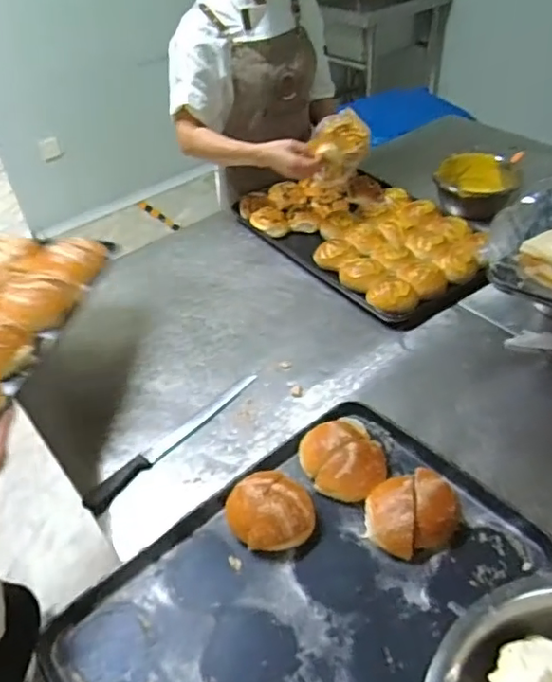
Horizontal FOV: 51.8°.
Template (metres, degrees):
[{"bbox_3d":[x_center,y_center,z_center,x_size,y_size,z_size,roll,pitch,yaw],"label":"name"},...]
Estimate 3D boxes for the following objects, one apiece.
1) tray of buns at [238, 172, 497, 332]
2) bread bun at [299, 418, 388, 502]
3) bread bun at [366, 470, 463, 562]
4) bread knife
[{"bbox_3d":[0.210,-0.270,1.336,0.369,0.067,0.601,-27,50,-25],"label":"tray of buns"},{"bbox_3d":[0.105,0.174,0.883,0.120,0.052,0.128,0,44,0],"label":"bread bun"},{"bbox_3d":[0.199,0.240,0.811,0.136,0.059,0.108,-8,45,-8],"label":"bread bun"},{"bbox_3d":[-0.166,0.160,0.965,0.028,0.018,0.357,33,53,30],"label":"bread knife"}]

